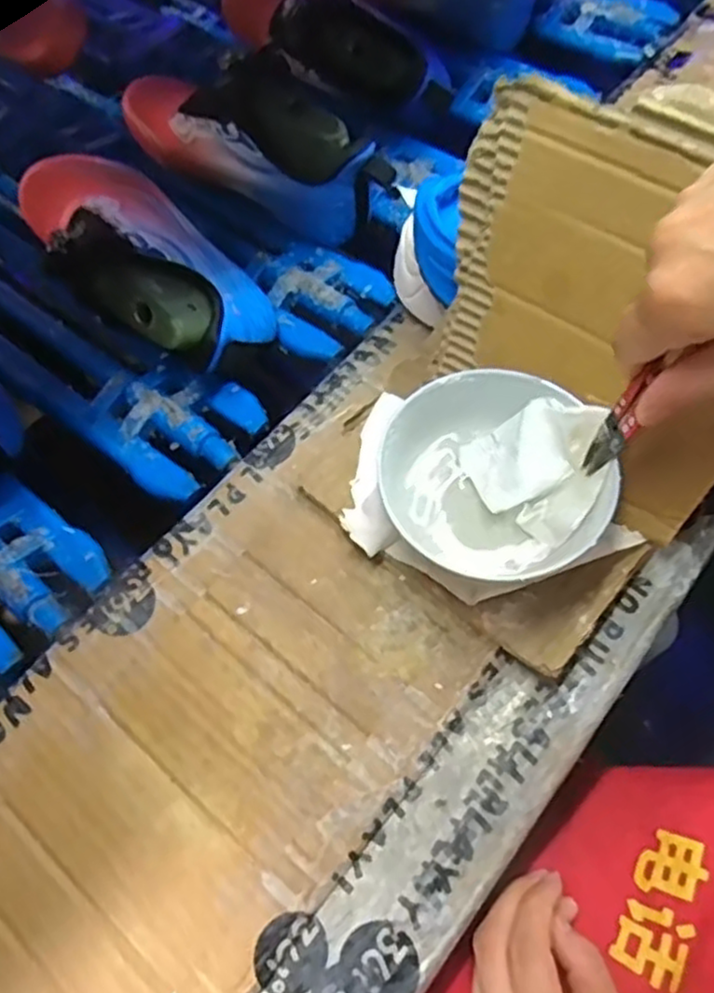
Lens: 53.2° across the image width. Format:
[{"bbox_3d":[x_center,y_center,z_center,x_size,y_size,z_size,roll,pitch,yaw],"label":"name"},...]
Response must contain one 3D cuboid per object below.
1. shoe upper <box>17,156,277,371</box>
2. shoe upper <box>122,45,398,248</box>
[{"bbox_3d":[-0.164,-0.172,0.503,0.236,0.079,0.102,42,77,18],"label":"shoe upper"},{"bbox_3d":[-0.088,-0.273,0.536,0.247,0.105,0.061,39,76,18],"label":"shoe upper"}]

